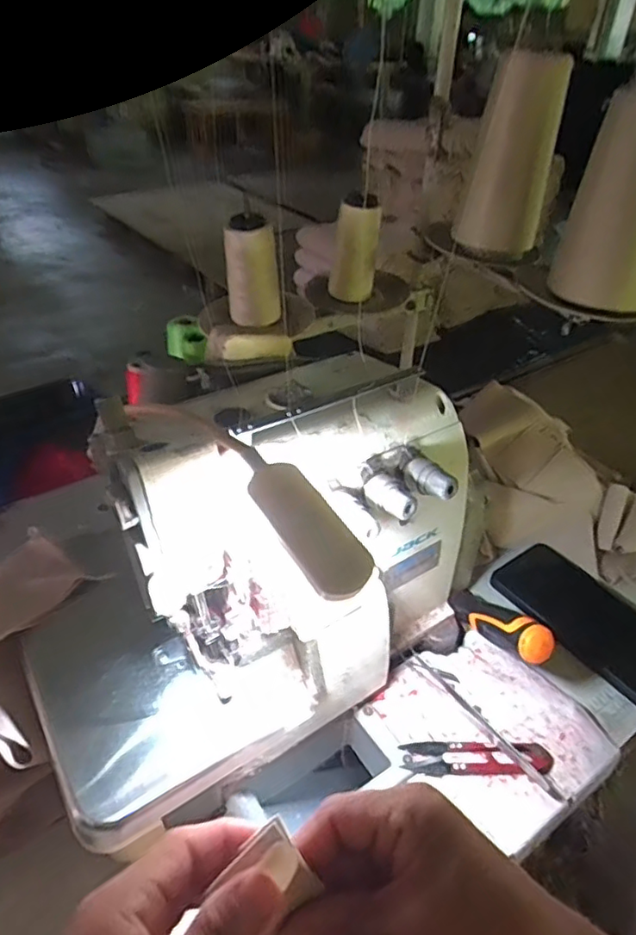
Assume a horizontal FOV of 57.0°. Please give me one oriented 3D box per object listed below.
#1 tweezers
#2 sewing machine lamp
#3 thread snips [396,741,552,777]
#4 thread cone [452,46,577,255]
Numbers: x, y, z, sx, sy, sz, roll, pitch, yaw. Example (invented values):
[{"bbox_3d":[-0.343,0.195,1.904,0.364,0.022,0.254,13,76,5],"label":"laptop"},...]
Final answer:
[{"bbox_3d":[0.122,0.187,0.443,0.017,0.007,0.145,-26,47,-32],"label":"tweezers"},{"bbox_3d":[-0.038,0.006,0.309,0.167,0.026,0.034,33,47,31],"label":"sewing machine lamp"},{"bbox_3d":[0.115,0.209,0.421,0.105,0.008,0.022,3,39,-1],"label":"thread snips"},{"bbox_3d":[0.181,-0.290,0.547,0.076,0.158,0.069,14,40,12],"label":"thread cone"}]

